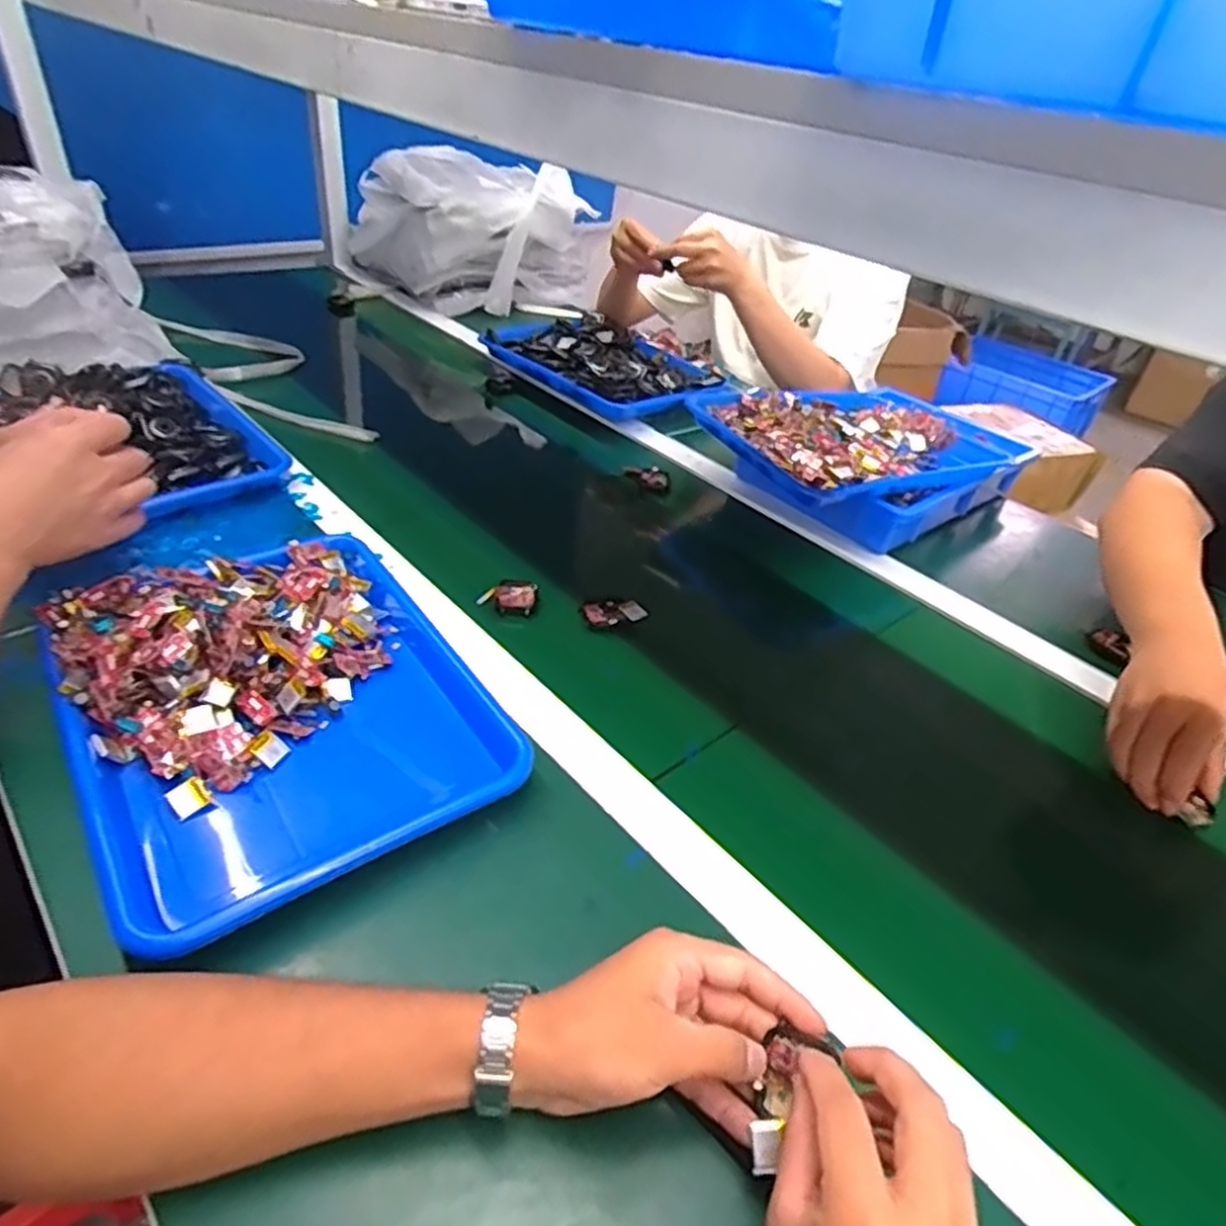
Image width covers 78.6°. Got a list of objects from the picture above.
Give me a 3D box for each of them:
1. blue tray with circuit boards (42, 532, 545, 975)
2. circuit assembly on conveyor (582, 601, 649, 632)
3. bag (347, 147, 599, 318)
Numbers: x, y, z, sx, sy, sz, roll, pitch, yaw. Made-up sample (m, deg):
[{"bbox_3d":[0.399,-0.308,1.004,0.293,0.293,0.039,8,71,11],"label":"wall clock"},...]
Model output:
[{"bbox_3d":[-0.238,0.058,0.543,0.269,0.058,0.329,-22,46,-34],"label":"blue tray with circuit boards"},{"bbox_3d":[0.001,0.000,0.691,0.059,0.017,0.032,3,37,-7],"label":"circuit assembly on conveyor"},{"bbox_3d":[-0.262,-0.700,1.381,0.440,0.219,0.283,-1,38,-11],"label":"bag"}]

